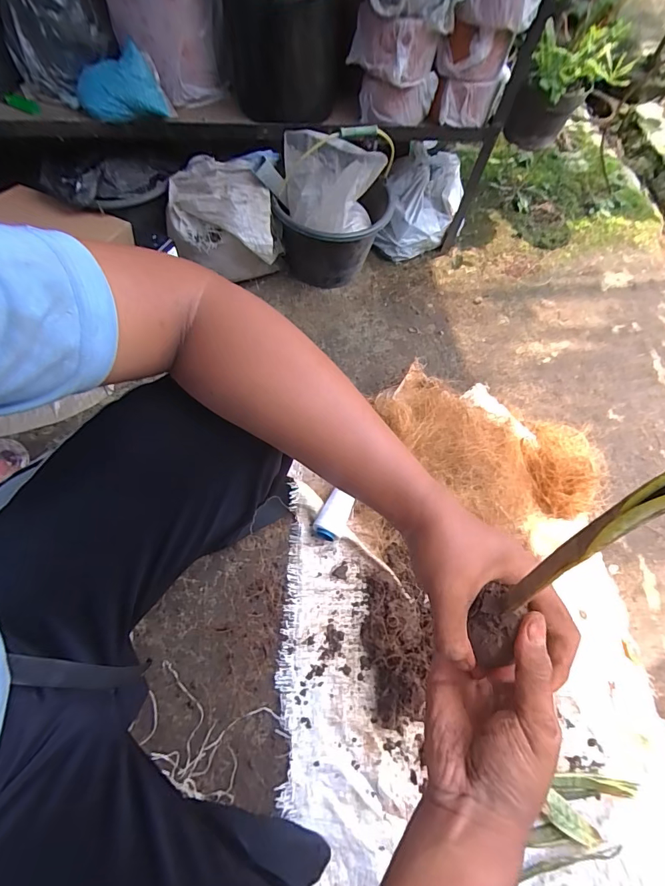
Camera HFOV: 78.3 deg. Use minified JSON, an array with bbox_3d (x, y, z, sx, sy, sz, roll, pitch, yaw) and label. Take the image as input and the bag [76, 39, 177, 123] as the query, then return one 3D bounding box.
[{"bbox_3d":[-0.393,-0.661,0.758,0.154,0.081,0.103,-18,67,-12],"label":"bag"}]

